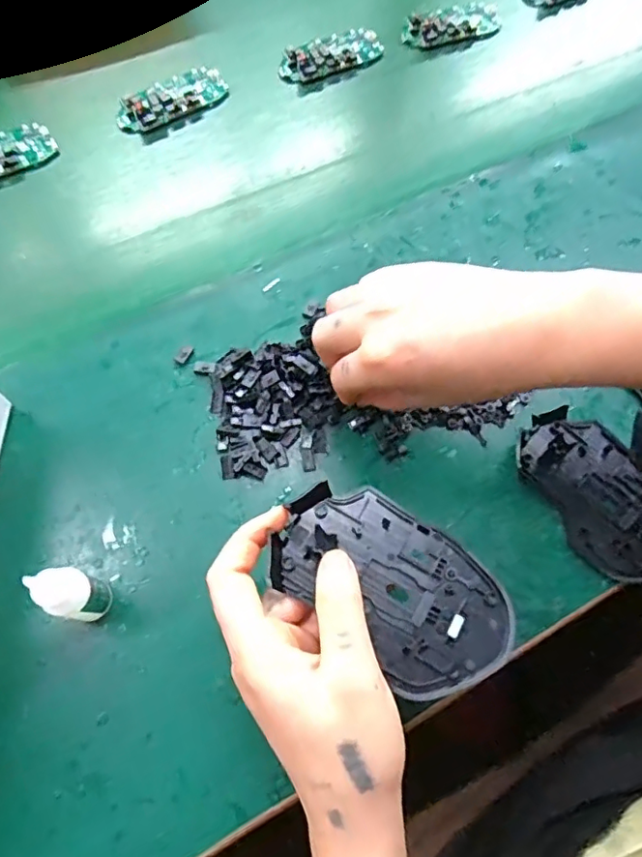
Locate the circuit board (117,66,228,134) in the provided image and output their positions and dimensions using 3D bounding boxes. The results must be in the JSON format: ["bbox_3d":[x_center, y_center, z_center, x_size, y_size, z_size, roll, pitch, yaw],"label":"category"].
[{"bbox_3d":[-0.129,-0.282,0.470,0.098,0.009,0.049,-37,72,-17],"label":"circuit board"}]

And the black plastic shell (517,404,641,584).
[{"bbox_3d":[0.170,0.039,0.330,0.067,0.013,0.112,-27,69,-13],"label":"black plastic shell"}]

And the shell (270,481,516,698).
[{"bbox_3d":[0.034,0.073,0.261,0.113,0.008,0.068,36,69,14],"label":"shell"}]

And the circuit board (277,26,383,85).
[{"bbox_3d":[0.010,-0.338,0.499,0.096,0.016,0.046,-31,70,-15],"label":"circuit board"}]

